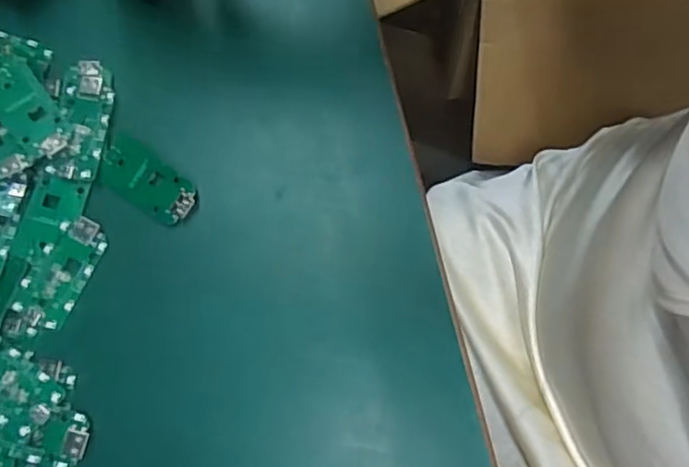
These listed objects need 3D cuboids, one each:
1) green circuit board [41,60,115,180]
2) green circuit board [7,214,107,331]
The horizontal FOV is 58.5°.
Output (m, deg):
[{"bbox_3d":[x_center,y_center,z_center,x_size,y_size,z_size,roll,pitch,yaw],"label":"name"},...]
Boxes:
[{"bbox_3d":[-0.156,-0.069,0.366,0.032,0.006,0.075,7,76,2],"label":"green circuit board"},{"bbox_3d":[-0.161,0.022,0.347,0.033,0.004,0.065,24,77,6],"label":"green circuit board"}]

